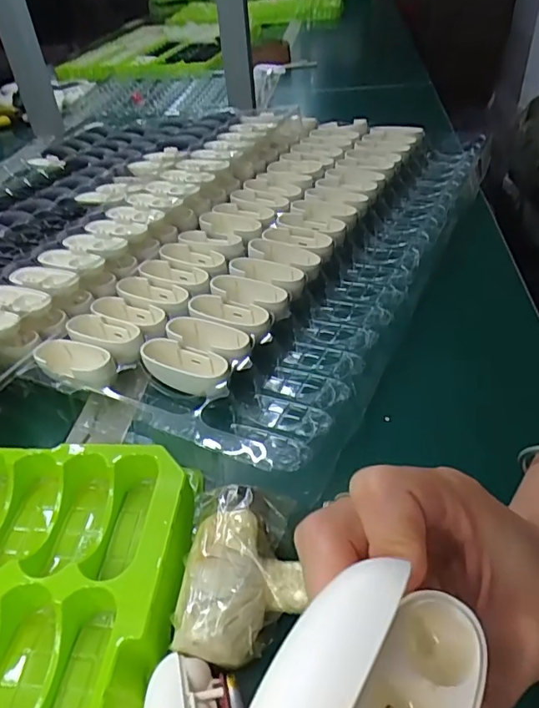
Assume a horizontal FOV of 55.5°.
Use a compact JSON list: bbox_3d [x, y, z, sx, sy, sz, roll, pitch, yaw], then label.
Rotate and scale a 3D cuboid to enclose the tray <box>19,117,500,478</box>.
[{"bbox_3d":[0.043,-0.135,0.517,0.246,0.030,0.537,14,45,22],"label":"tray"}]

